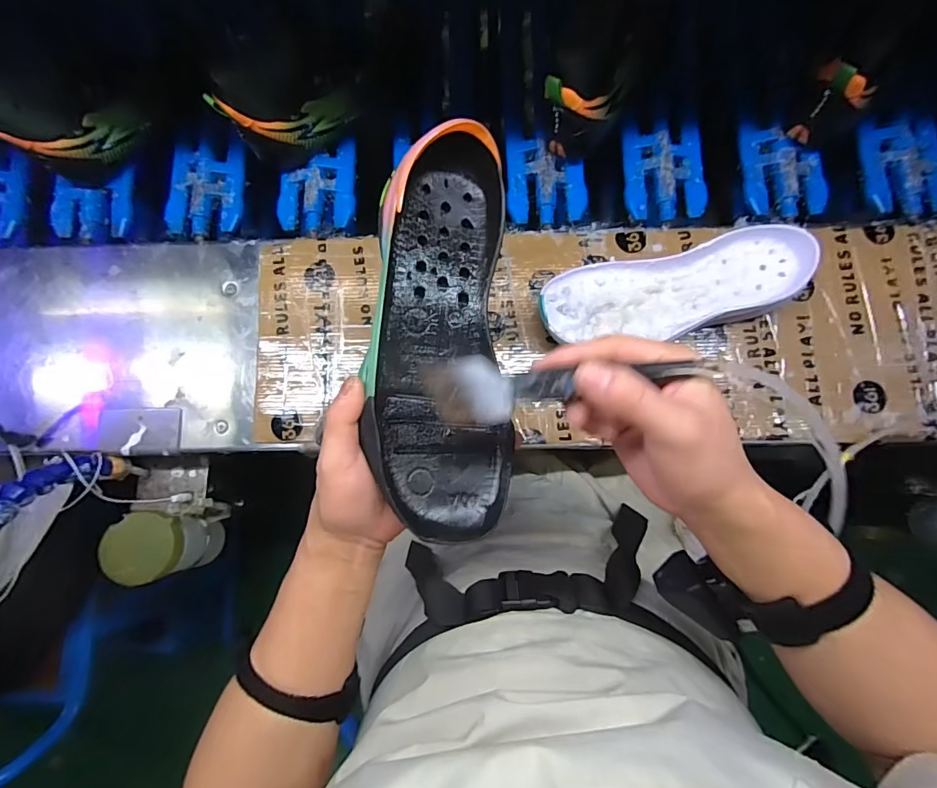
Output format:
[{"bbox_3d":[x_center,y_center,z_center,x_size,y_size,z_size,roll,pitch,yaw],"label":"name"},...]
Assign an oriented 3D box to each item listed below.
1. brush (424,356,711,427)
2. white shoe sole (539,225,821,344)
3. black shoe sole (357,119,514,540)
[{"bbox_3d":[0.053,-0.004,0.253,0.153,0.012,0.036,-2,82,9],"label":"brush"},{"bbox_3d":[0.201,-0.099,0.466,0.261,0.054,0.093,-13,82,1],"label":"white shoe sole"},{"bbox_3d":[-0.018,-0.039,0.319,0.094,0.044,0.271,1,88,3],"label":"black shoe sole"}]

